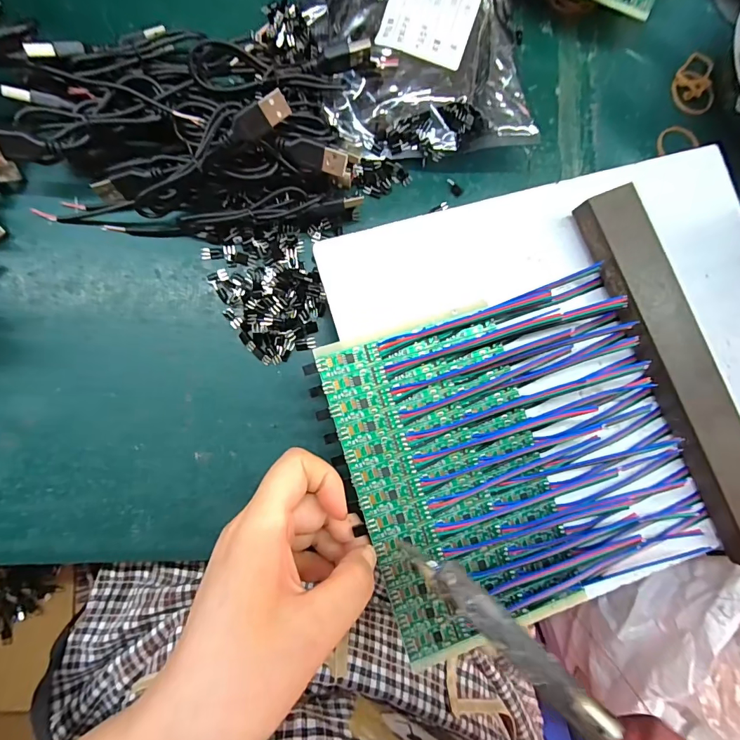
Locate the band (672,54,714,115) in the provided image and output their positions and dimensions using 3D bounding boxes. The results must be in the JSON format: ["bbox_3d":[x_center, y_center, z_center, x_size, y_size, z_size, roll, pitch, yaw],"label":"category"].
[{"bbox_3d":[0.224,-0.201,0.284,0.028,0.007,0.041,2,85,-6],"label":"band"}]

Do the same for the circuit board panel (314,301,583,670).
[{"bbox_3d":[0.041,0.053,0.212,0.096,0.004,0.158,-17,87,-8],"label":"circuit board panel"}]

